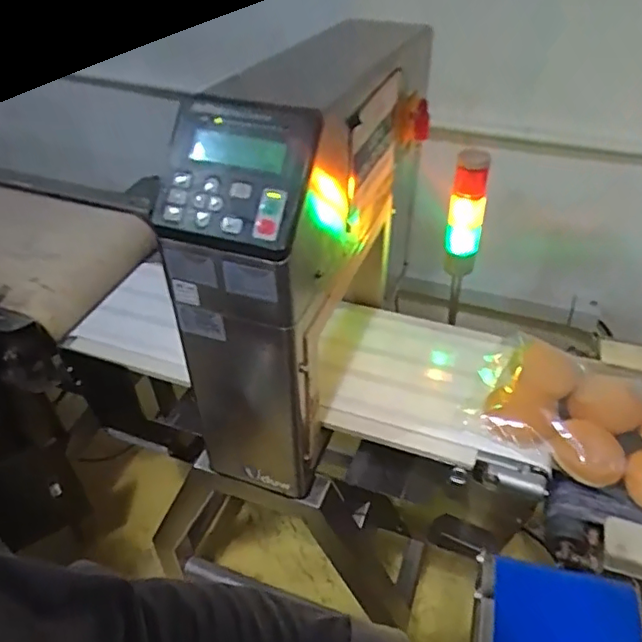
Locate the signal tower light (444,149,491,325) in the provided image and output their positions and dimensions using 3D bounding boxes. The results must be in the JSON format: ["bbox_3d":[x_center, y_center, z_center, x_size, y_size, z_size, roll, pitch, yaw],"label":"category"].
[{"bbox_3d":[0.228,-0.165,0.927,0.058,0.199,0.045,12,45,15],"label":"signal tower light"}]

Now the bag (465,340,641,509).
[{"bbox_3d":[0.393,0.135,0.833,0.307,0.061,0.206,20,47,22],"label":"bag"}]

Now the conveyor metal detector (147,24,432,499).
[{"bbox_3d":[-0.021,-0.091,0.851,0.167,0.524,0.438,16,46,18],"label":"conveyor metal detector"}]

